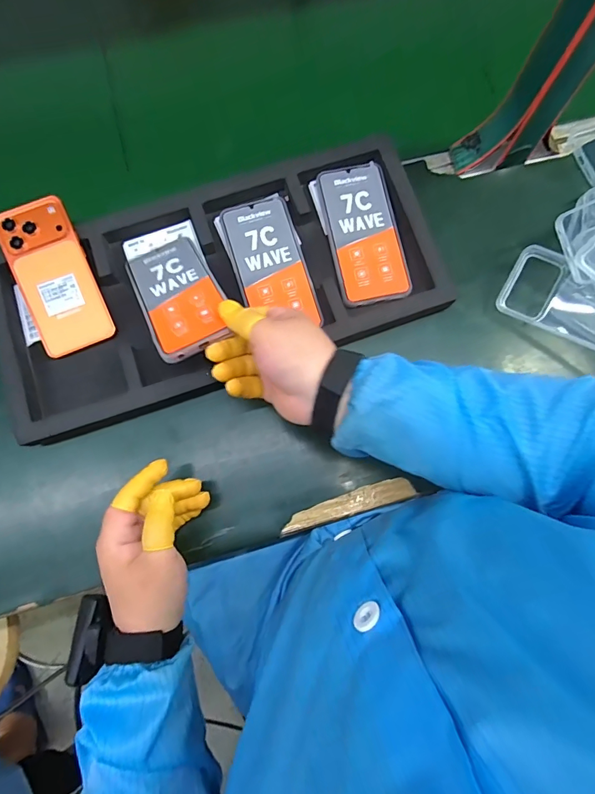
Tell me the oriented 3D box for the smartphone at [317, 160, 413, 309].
[{"bbox_3d":[0.076,-0.187,0.473,0.077,0.014,0.165,-11,79,-3],"label":"smartphone"}]

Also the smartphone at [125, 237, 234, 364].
[{"bbox_3d":[-0.123,-0.106,0.425,0.080,0.008,0.168,-24,57,-5],"label":"smartphone"}]

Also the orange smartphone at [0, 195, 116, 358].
[{"bbox_3d":[-0.260,-0.128,0.443,0.075,0.007,0.162,-22,91,-6],"label":"orange smartphone"}]

